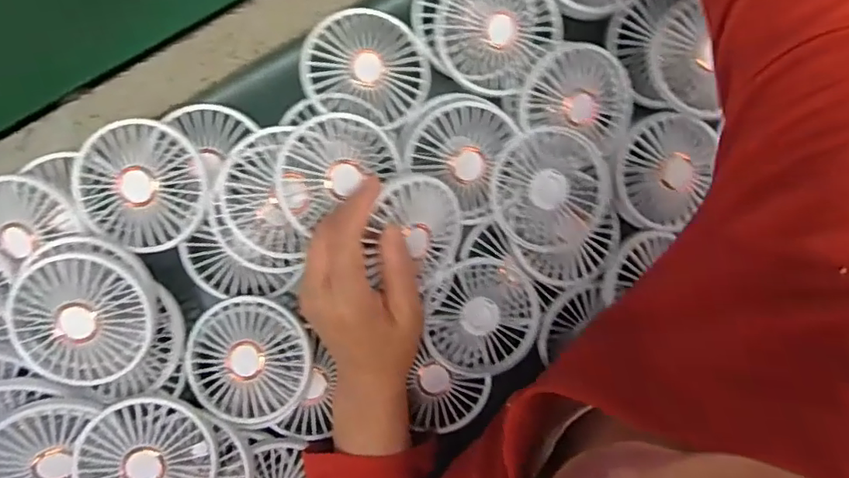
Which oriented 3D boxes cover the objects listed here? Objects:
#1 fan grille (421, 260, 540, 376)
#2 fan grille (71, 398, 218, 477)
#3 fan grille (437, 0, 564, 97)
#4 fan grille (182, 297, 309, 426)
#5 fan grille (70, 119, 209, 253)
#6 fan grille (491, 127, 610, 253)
[{"bbox_3d":[0.044,0.060,0.425,0.085,0.015,0.087,-5,94,-5],"label":"fan grille"},{"bbox_3d":[-0.185,0.148,0.375,0.087,0.019,0.081,0,92,-12],"label":"fan grille"},{"bbox_3d":[0.050,-0.152,0.407,0.080,0.021,0.085,0,94,-6],"label":"fan grille"},{"bbox_3d":[-0.126,0.086,0.401,0.085,0.019,0.086,0,94,-6],"label":"fan grille"},{"bbox_3d":[-0.193,-0.036,0.382,0.085,0.020,0.085,0,95,-5],"label":"fan grille"},{"bbox_3d":[0.093,-0.036,0.411,0.084,0.019,0.088,0,94,-6],"label":"fan grille"}]

